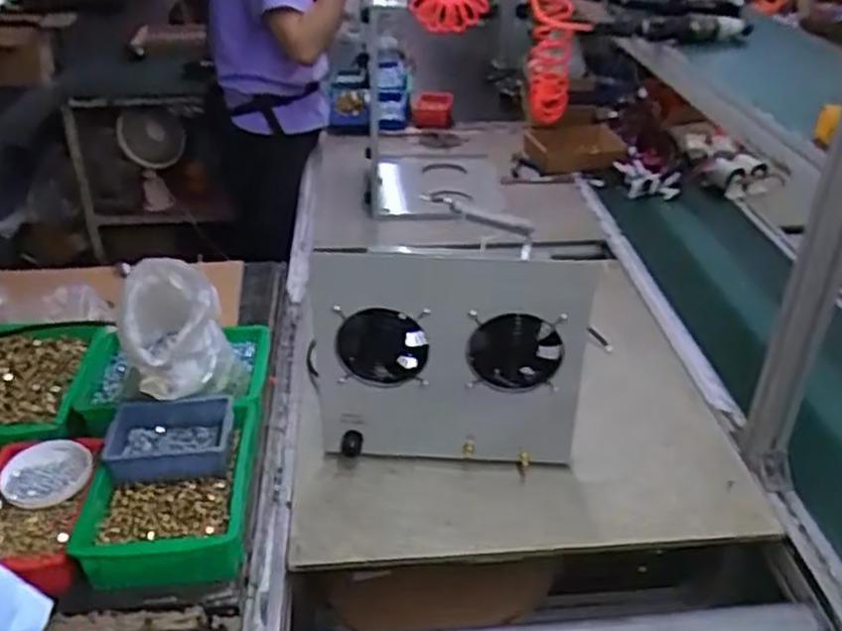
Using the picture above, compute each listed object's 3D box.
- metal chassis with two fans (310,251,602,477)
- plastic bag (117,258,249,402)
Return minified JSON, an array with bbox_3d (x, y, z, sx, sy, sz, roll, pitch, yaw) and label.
[{"bbox_3d":[0.033,0.070,0.953,0.326,0.323,0.050,1,32,3],"label":"metal chassis with two fans"},{"bbox_3d":[-0.310,0.037,1.016,0.142,0.178,0.124,-10,33,-14],"label":"plastic bag"}]

